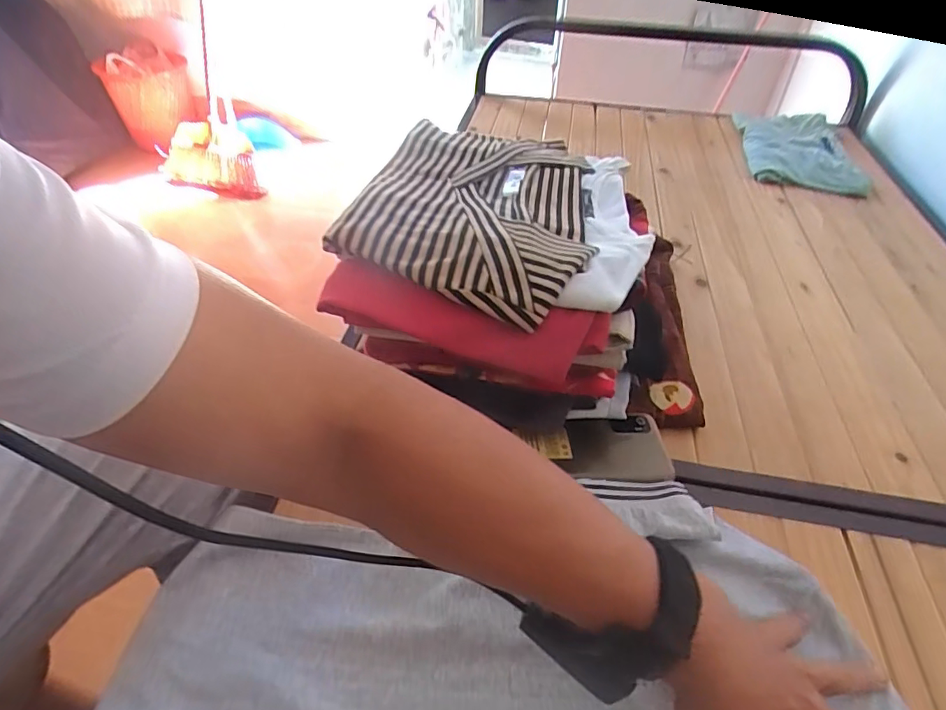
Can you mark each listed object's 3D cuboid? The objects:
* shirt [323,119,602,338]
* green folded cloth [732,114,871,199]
[{"bbox_3d":[0.006,-0.158,0.507,0.205,0.035,0.346,9,44,6],"label":"shirt"},{"bbox_3d":[0.624,-0.407,1.032,0.187,0.029,0.370,13,44,10],"label":"green folded cloth"}]

